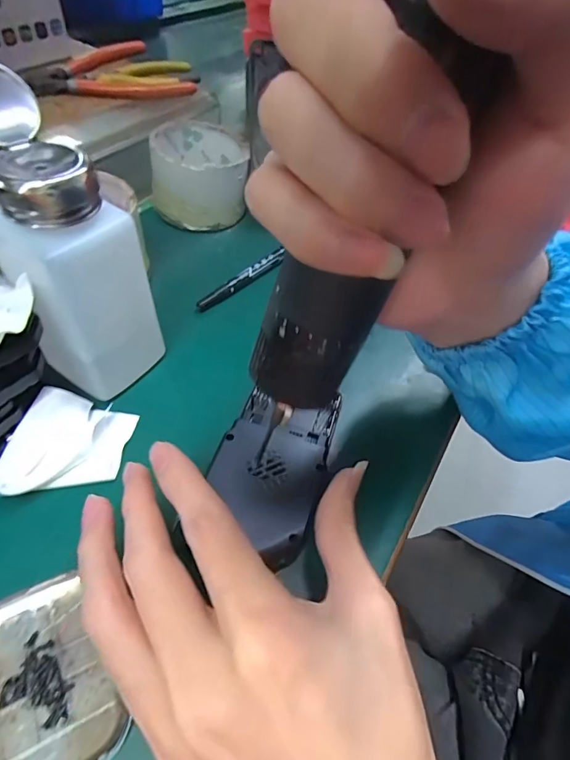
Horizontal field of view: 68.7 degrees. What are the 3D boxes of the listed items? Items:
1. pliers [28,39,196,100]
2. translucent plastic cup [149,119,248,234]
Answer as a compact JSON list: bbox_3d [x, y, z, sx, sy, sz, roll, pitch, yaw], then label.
[{"bbox_3d":[-0.162,-0.273,0.378,0.123,0.016,0.112,-30,61,-25],"label":"pliers"},{"bbox_3d":[-0.073,-0.182,0.366,0.075,0.058,0.093,3,53,-3],"label":"translucent plastic cup"}]

